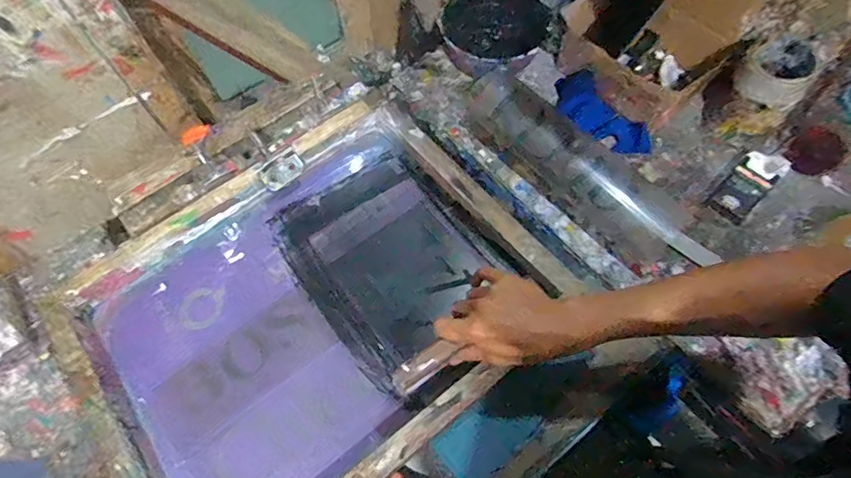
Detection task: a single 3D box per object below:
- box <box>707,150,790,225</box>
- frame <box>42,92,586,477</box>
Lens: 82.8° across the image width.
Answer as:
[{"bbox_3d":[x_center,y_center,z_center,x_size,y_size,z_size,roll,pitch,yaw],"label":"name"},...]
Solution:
[{"bbox_3d":[0.456,-0.076,0.684,0.112,0.015,0.052,-45,70,-1],"label":"box"},{"bbox_3d":[-0.145,0.081,0.625,0.534,0.054,0.431,-37,68,-15],"label":"frame"}]

